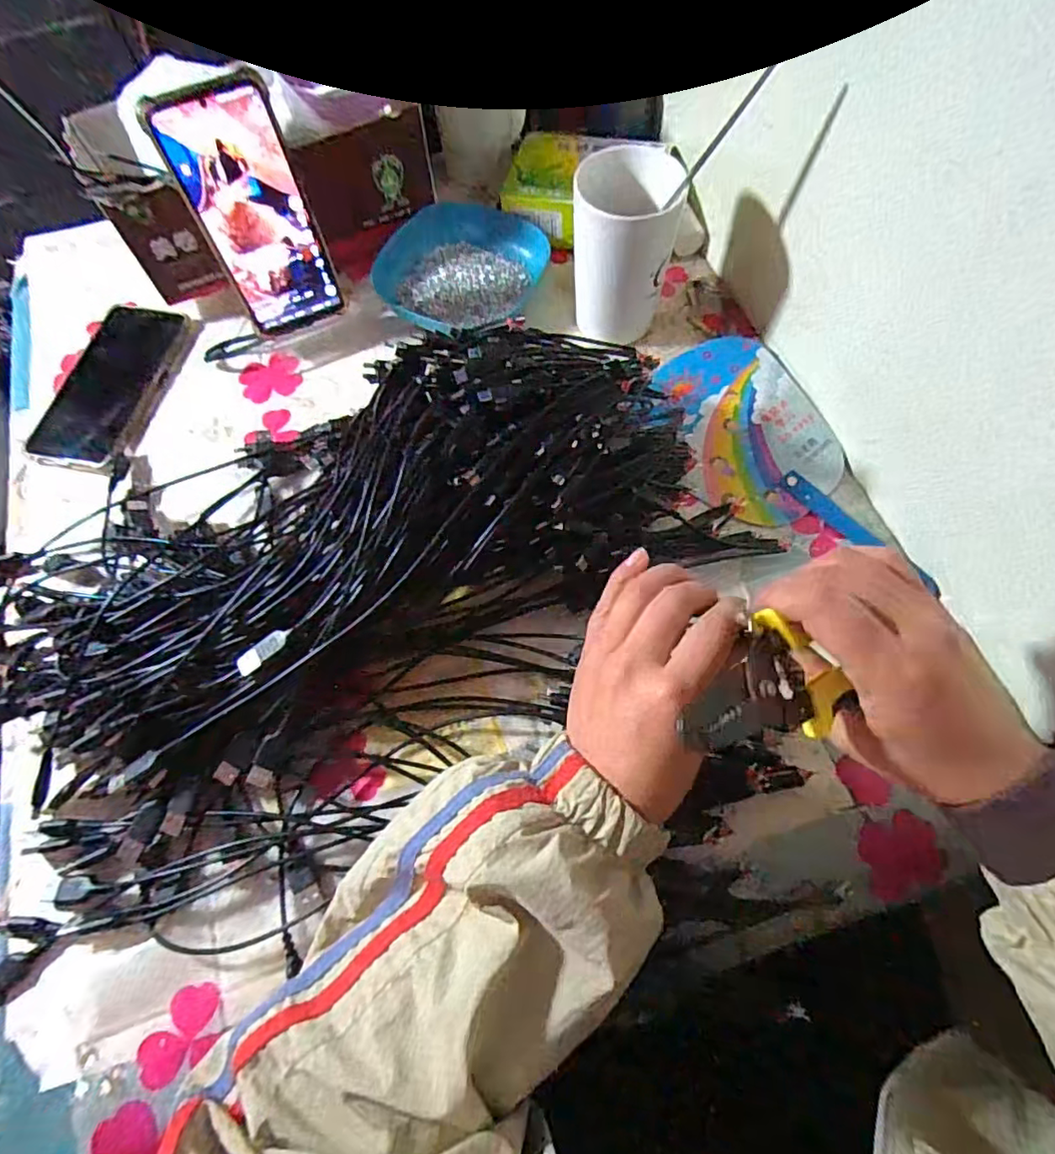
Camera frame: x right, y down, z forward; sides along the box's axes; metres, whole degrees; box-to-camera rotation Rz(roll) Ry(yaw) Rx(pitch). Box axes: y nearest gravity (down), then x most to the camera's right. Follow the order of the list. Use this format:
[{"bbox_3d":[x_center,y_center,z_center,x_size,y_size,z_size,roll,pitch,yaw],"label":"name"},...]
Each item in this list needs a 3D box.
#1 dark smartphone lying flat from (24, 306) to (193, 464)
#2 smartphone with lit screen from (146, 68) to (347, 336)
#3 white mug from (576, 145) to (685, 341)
[{"bbox_3d":[-0.350,-0.165,0.500,0.082,0.008,0.163,12,68,6],"label":"dark smartphone lying flat"},{"bbox_3d":[-0.193,-0.257,0.433,0.073,0.161,0.008,-24,59,-10],"label":"smartphone with lit screen"},{"bbox_3d":[0.073,-0.249,0.462,0.071,0.117,0.087,15,68,8],"label":"white mug"}]

